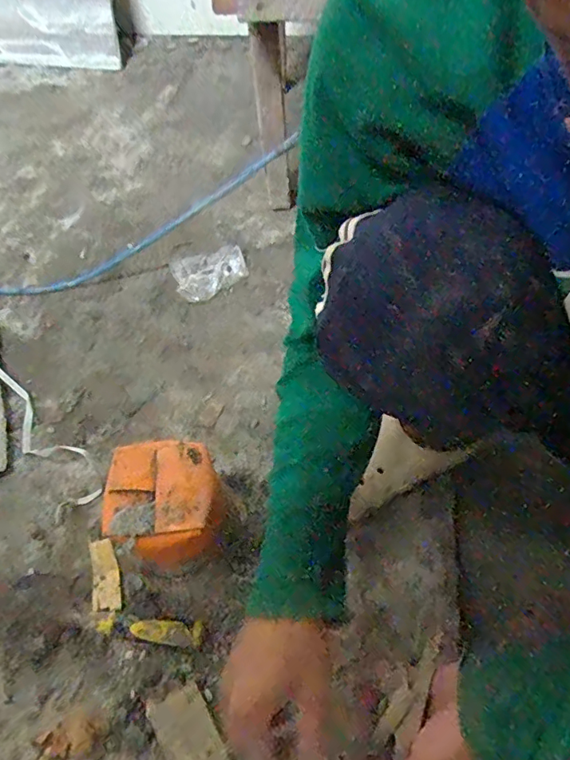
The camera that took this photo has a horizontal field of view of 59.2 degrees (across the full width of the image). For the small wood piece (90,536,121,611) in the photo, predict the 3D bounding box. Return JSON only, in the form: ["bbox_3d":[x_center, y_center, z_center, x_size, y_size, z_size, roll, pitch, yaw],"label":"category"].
[{"bbox_3d":[-0.195,0.211,0.545,0.031,0.004,0.076,-21,58,6],"label":"small wood piece"}]

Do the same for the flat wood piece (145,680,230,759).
[{"bbox_3d":[-0.078,0.345,0.457,0.047,0.016,0.122,-29,58,-18],"label":"flat wood piece"}]

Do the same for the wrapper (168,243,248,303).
[{"bbox_3d":[-0.124,-0.179,0.820,0.115,0.017,0.104,-17,55,-10],"label":"wrapper"}]

